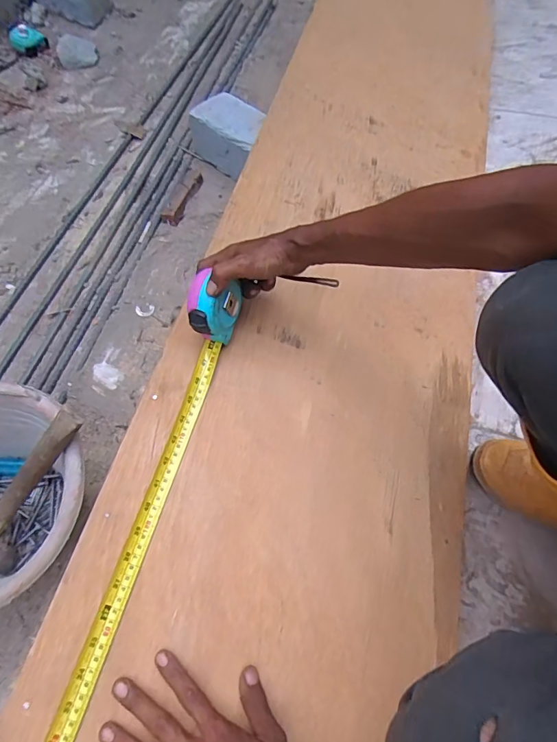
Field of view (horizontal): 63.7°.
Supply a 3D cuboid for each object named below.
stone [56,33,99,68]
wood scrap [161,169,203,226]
[{"bbox_3d":[-0.529,-0.838,1.173,0.101,0.045,0.091,-19,62,-8],"label":"stone"},{"bbox_3d":[-0.191,-0.357,0.899,0.046,0.033,0.147,10,62,8],"label":"wood scrap"}]

